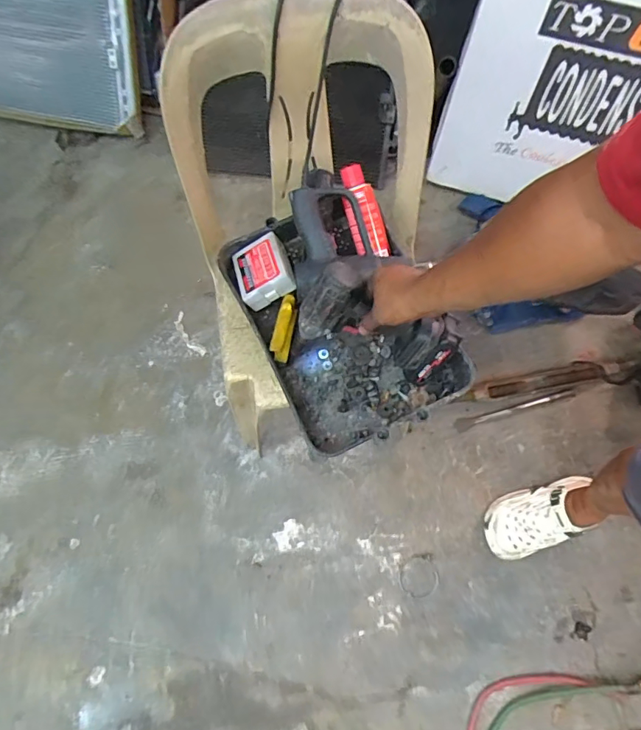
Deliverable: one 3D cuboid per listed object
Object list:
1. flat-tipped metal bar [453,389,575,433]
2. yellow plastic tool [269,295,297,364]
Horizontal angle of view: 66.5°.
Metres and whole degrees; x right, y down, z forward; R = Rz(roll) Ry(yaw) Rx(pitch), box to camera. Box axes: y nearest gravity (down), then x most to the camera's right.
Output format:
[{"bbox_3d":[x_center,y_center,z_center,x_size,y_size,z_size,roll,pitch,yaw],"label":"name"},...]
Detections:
[{"bbox_3d":[0.487,0.112,1.220,0.313,0.011,0.030,-14,66,-3],"label":"flat-tipped metal bar"},{"bbox_3d":[-0.059,-0.060,0.798,0.027,0.038,0.105,10,72,8],"label":"yellow plastic tool"}]

